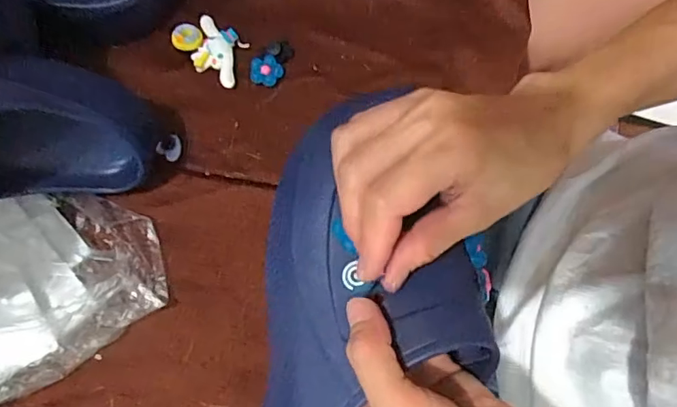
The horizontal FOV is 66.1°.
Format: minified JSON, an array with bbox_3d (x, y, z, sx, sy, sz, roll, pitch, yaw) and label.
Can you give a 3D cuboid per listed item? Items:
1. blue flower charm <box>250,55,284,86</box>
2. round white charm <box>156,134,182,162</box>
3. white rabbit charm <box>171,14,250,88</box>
[{"bbox_3d":[-0.056,-0.102,0.403,0.025,0.010,0.022,-9,76,-4],"label":"blue flower charm"},{"bbox_3d":[-0.125,-0.041,0.388,0.018,0.004,0.018,0,75,-1],"label":"round white charm"},{"bbox_3d":[-0.098,-0.122,0.408,0.061,0.010,0.041,33,77,7],"label":"white rabbit charm"}]

